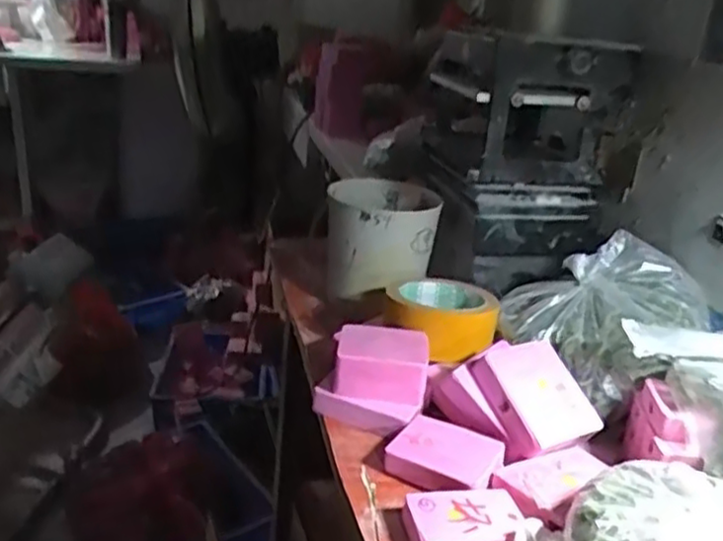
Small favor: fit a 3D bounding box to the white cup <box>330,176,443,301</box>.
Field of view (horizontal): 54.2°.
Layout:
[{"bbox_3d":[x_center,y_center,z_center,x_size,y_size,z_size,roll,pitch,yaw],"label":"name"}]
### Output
[{"bbox_3d":[0.019,-0.033,0.732,0.108,0.091,0.116,4,22,-2],"label":"white cup"}]

